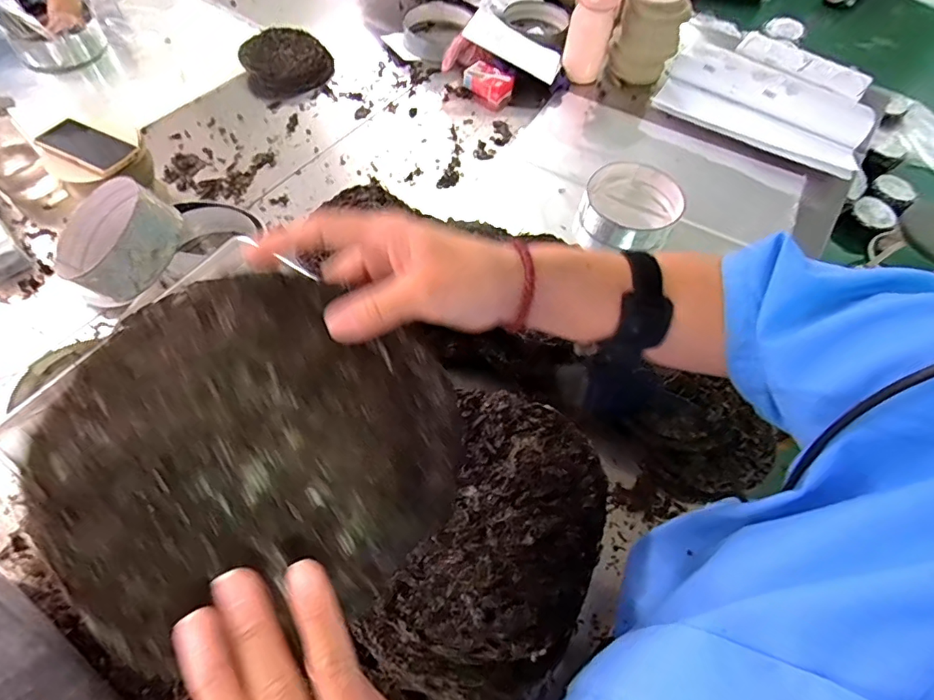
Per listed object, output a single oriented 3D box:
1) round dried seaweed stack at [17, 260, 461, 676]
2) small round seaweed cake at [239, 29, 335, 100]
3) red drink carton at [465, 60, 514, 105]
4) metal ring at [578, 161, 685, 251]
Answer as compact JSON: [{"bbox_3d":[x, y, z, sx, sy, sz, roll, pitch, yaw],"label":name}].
[{"bbox_3d":[-0.100,0.049,0.255,0.182,0.023,0.183,6,73,-19],"label":"round dried seaweed stack"},{"bbox_3d":[-0.431,-0.696,1.211,0.204,0.053,0.197,2,59,-3],"label":"small round seaweed cake"},{"bbox_3d":[0.049,-0.655,1.224,0.127,0.061,0.058,34,63,15],"label":"red drink carton"},{"bbox_3d":[0.342,-0.300,1.043,0.198,0.071,0.198,2,59,-3],"label":"metal ring"}]

